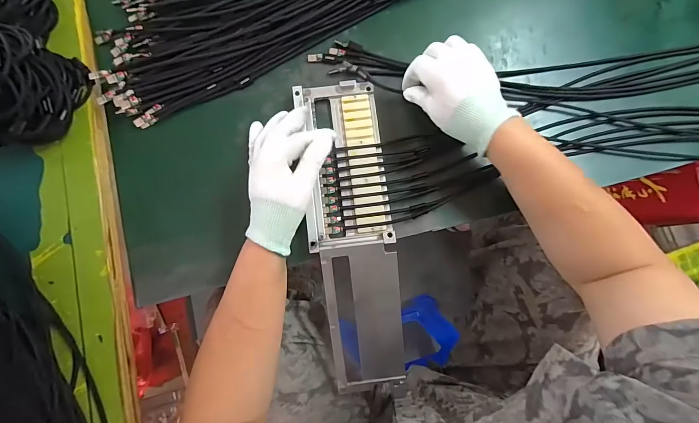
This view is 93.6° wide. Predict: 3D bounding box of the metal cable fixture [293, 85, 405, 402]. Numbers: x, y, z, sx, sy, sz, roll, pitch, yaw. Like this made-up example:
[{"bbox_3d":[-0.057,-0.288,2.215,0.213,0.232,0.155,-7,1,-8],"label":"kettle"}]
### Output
[{"bbox_3d":[0.004,0.033,0.398,0.097,0.050,0.377,-7,91,-3],"label":"metal cable fixture"}]

